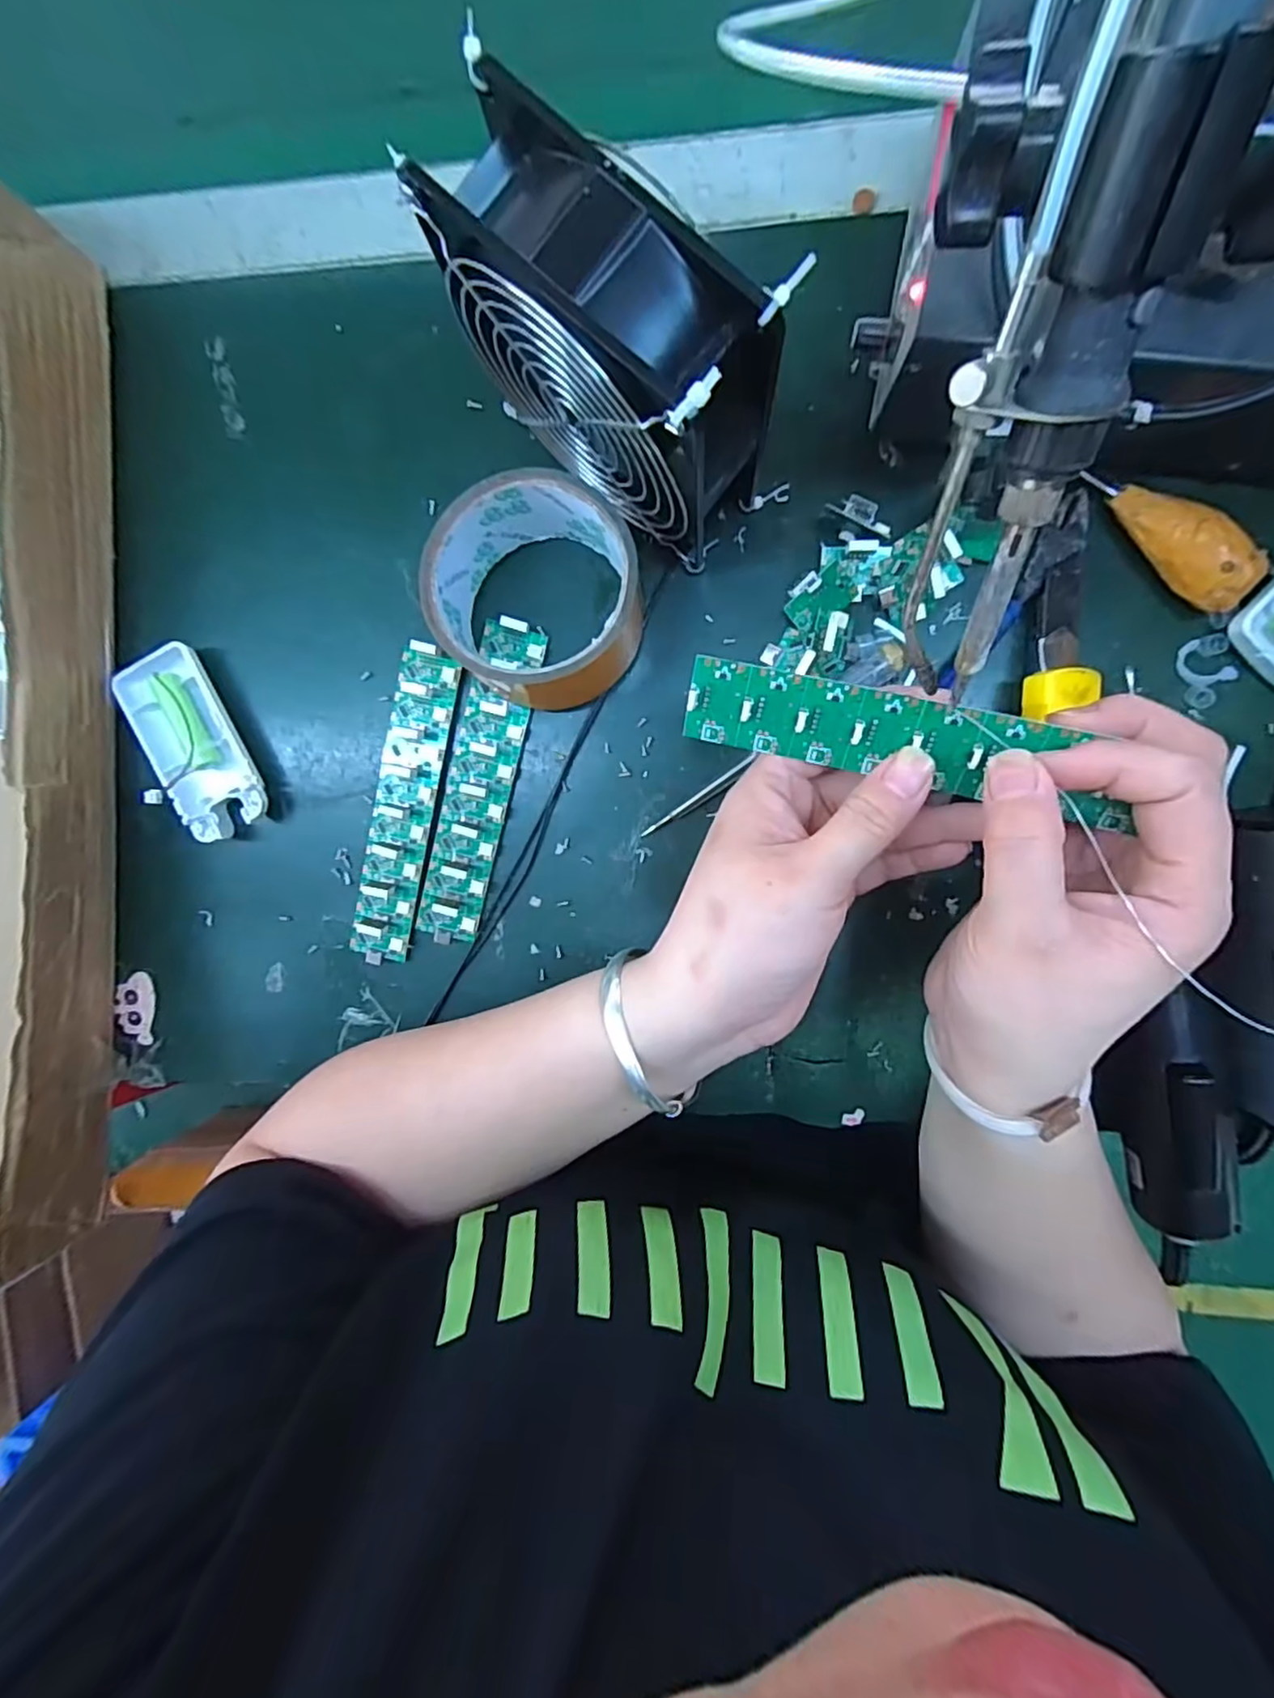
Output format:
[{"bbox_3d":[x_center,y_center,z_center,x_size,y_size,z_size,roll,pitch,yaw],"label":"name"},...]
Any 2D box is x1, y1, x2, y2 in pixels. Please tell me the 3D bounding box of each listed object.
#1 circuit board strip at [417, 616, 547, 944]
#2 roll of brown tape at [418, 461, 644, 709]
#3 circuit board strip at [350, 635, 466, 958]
[{"bbox_3d":[-0.080,-0.031,0.316,0.033,0.017,0.157,16,96,5],"label":"circuit board strip"},{"bbox_3d":[-0.042,-0.112,0.287,0.089,0.053,0.092,-6,94,7],"label":"roll of brown tape"},{"bbox_3d":[-0.117,-0.021,0.323,0.030,0.012,0.157,14,96,6],"label":"circuit board strip"}]

